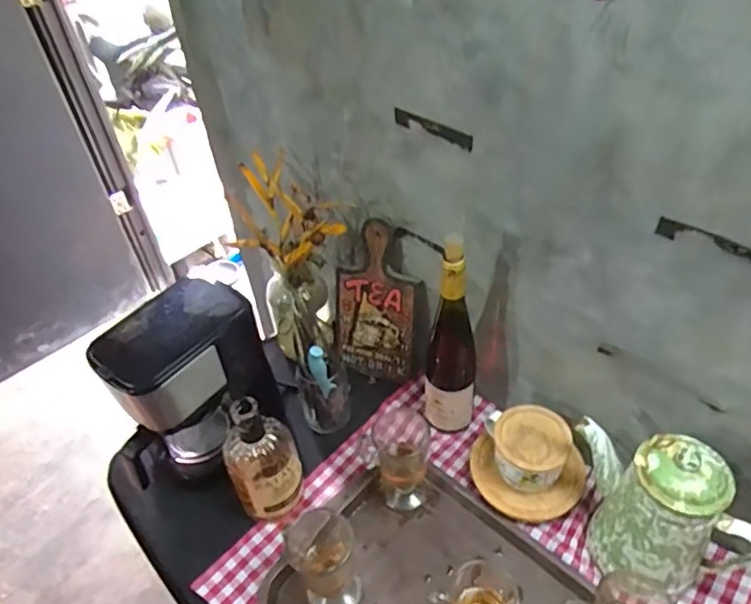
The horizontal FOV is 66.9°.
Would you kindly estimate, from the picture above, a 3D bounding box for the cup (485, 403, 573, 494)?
[{"bbox_3d":[0.207,0.195,0.771,0.095,0.070,0.103,-3,43,3],"label":"cup"}]

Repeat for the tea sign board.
[{"bbox_3d":[0.000,0.001,0.909,0.133,0.271,0.014,14,29,15],"label":"tea sign board"}]

